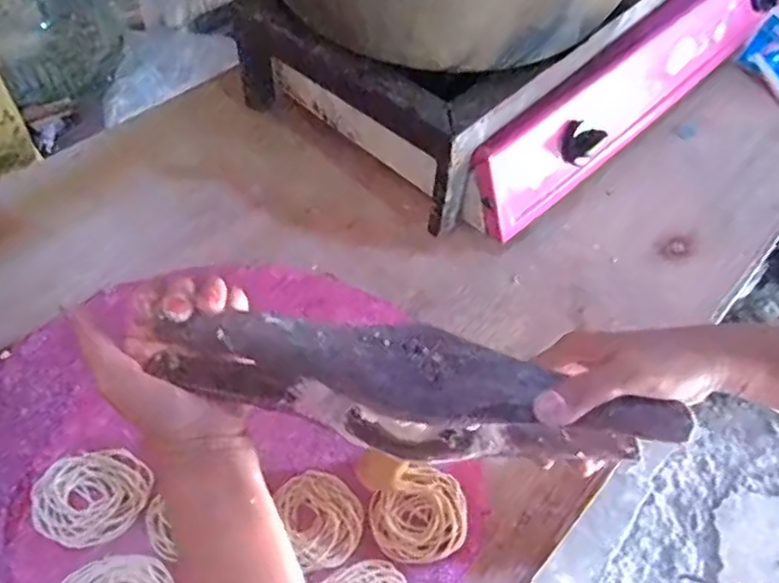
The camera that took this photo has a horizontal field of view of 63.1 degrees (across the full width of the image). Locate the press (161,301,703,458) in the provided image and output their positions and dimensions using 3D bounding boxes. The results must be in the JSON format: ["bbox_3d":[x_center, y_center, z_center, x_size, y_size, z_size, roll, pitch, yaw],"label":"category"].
[{"bbox_3d":[0.015,0.067,0.390,0.305,0.077,0.054,11,51,-2],"label":"press"}]

